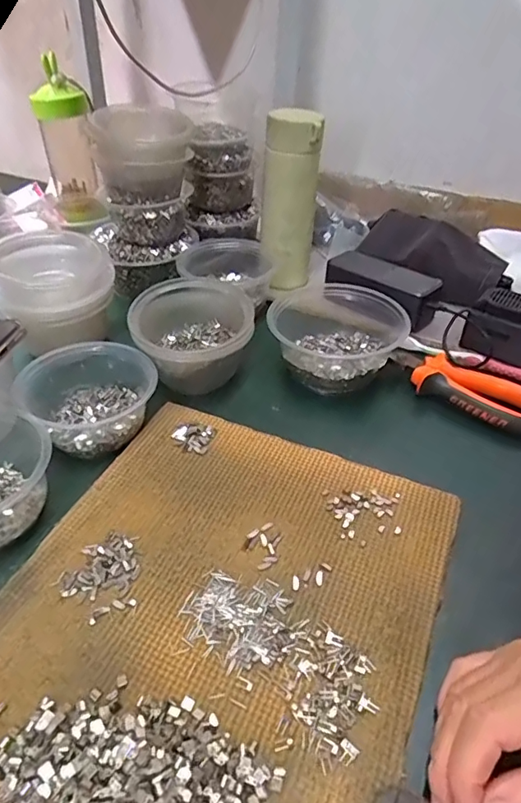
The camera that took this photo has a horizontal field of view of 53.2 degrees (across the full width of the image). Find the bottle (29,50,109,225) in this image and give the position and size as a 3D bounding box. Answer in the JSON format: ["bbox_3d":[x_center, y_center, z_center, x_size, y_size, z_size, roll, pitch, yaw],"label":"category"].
[{"bbox_3d":[-0.272,-0.359,0.743,0.072,0.187,0.072,-17,44,-22],"label":"bottle"}]

